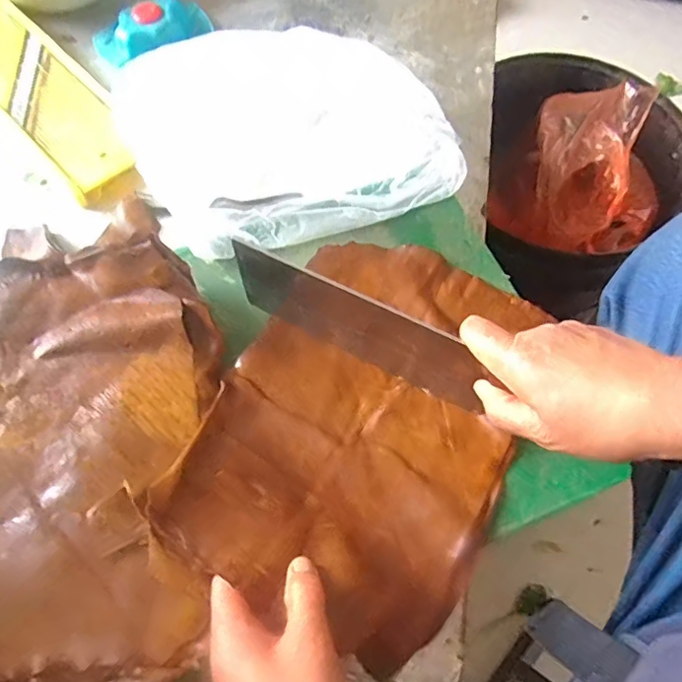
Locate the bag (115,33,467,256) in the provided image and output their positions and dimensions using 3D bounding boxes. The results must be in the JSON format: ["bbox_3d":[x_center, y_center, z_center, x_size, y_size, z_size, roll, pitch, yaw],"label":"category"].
[{"bbox_3d":[-0.045,-0.187,0.505,0.266,0.096,0.171,-19,65,-10],"label":"bag"}]

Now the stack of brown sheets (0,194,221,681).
[{"bbox_3d":[-0.209,0.055,0.410,0.251,0.043,0.366,-7,62,-4],"label":"stack of brown sheets"}]

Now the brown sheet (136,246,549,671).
[{"bbox_3d":[0.021,0.051,0.418,0.209,0.036,0.294,24,65,12],"label":"brown sheet"}]

